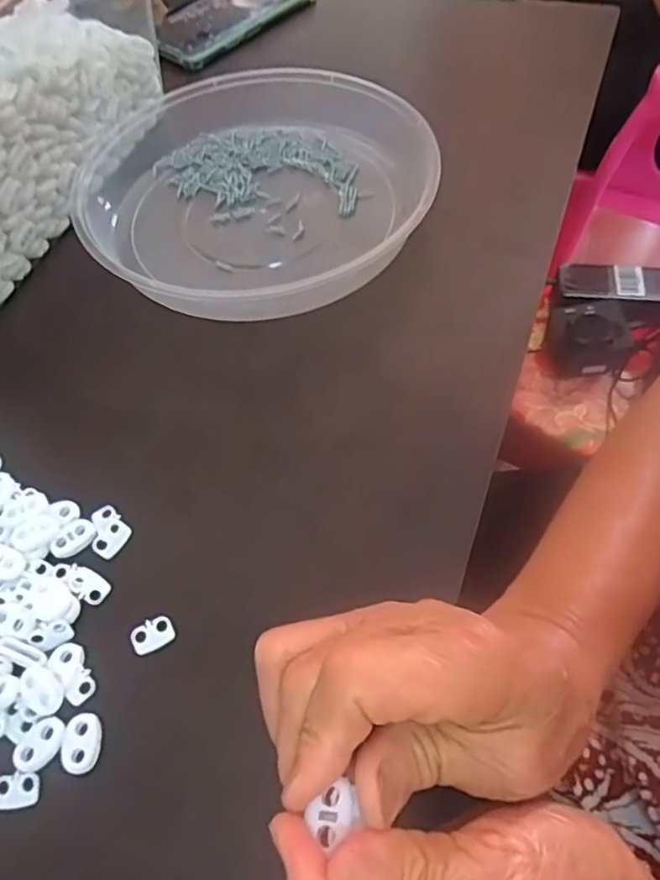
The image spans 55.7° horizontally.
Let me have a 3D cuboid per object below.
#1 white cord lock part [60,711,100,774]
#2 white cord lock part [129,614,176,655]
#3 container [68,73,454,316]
[{"bbox_3d":[-0.104,0.126,0.261,0.015,0.004,0.023,-5,57,1],"label":"white cord lock part"},{"bbox_3d":[-0.081,0.088,0.283,0.019,0.004,0.014,-30,60,-15],"label":"white cord lock part"},{"bbox_3d":[-0.058,-0.169,0.424,0.235,0.043,0.225,-2,57,3],"label":"container"}]

